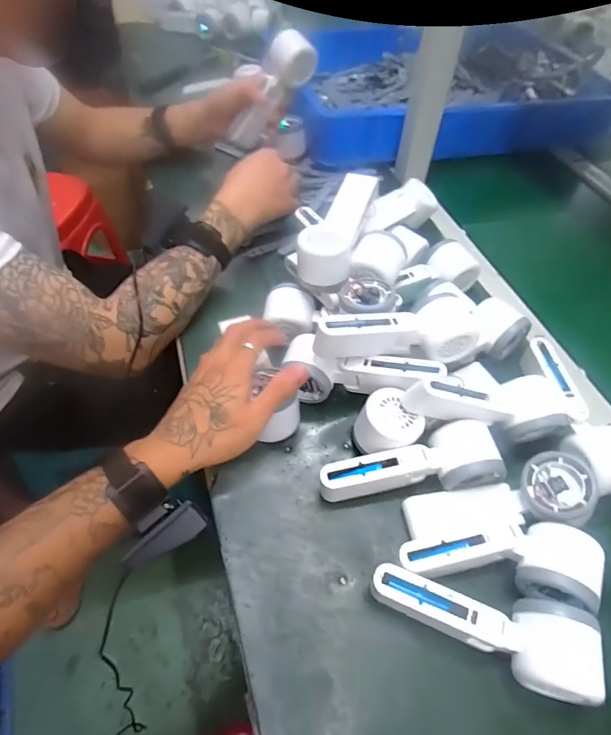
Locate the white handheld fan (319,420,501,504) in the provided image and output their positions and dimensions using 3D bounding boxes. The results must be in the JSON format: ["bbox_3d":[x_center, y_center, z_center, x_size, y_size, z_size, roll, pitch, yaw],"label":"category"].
[{"bbox_3d":[0.095,0.091,0.419,0.165,0.054,0.059,-4,54,-7],"label":"white handheld fan"}]

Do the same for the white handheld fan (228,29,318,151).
[{"bbox_3d":[-0.048,-0.390,0.645,0.061,0.168,0.048,12,44,-40],"label":"white handheld fan"}]

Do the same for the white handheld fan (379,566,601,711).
[{"bbox_3d":[0.130,0.201,0.343,0.161,0.050,0.059,13,54,6],"label":"white handheld fan"}]

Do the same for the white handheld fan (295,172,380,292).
[{"bbox_3d":[0.040,-0.160,0.506,0.055,0.044,0.154,20,69,11],"label":"white handheld fan"}]

